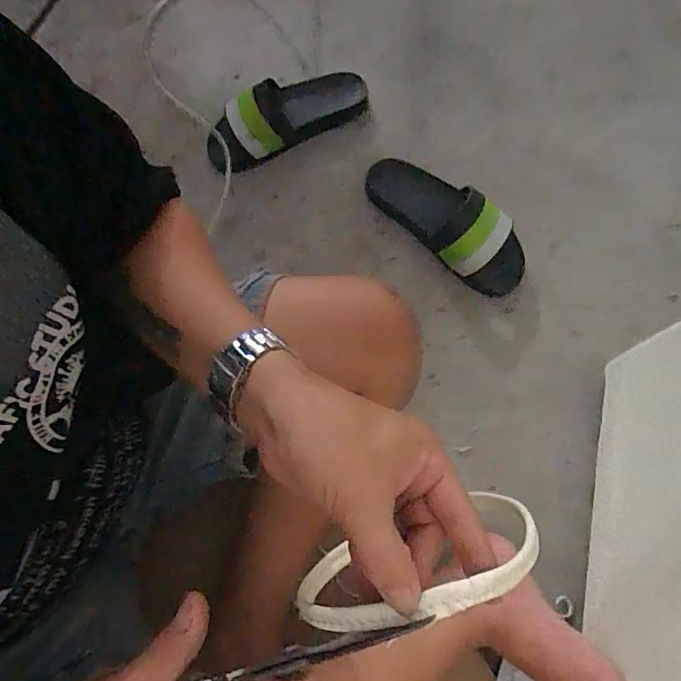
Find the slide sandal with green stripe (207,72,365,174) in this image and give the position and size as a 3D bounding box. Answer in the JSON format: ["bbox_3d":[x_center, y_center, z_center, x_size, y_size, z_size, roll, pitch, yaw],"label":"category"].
[{"bbox_3d":[-0.084,-0.347,0.766,0.264,0.071,0.104,-32,74,-9],"label":"slide sandal with green stripe"}]

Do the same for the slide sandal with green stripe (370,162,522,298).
[{"bbox_3d":[0.145,-0.170,0.702,0.262,0.062,0.091,40,77,13],"label":"slide sandal with green stripe"}]

